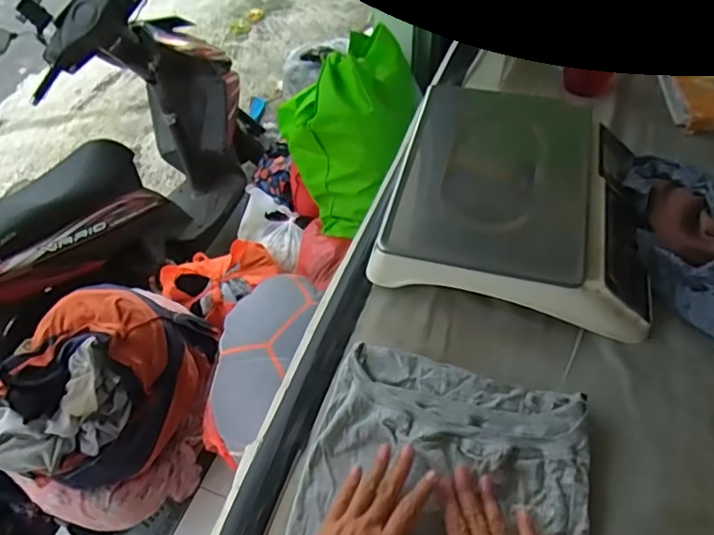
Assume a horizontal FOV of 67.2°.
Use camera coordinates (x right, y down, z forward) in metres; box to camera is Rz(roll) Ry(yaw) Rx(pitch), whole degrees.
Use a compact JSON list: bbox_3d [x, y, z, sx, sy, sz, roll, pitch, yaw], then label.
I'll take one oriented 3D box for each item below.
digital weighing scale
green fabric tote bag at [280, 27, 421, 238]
[{"bbox_3d":[0.211,-0.091,0.685,0.305,0.083,0.301,11,53,11],"label":"digital weighing scale"},{"bbox_3d":[-0.018,-0.299,1.292,0.295,0.407,0.273,-9,52,-4],"label":"green fabric tote bag"}]

